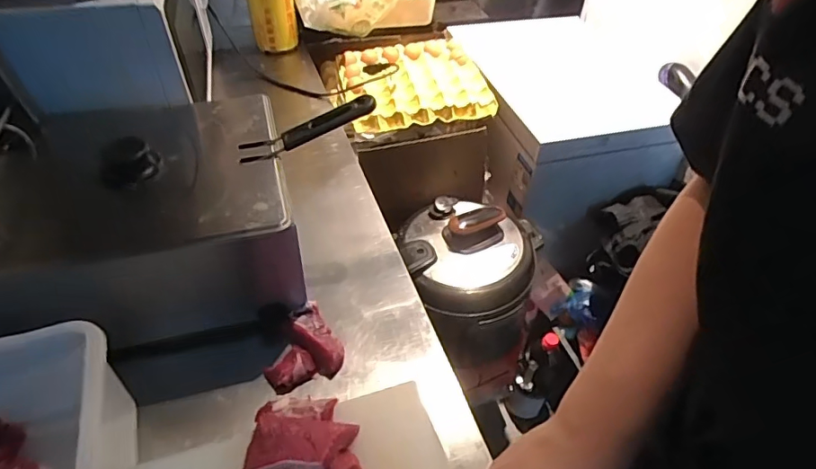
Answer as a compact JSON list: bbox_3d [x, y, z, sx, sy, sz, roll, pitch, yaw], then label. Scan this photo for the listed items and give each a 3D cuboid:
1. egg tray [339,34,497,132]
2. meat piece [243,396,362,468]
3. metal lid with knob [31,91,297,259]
[{"bbox_3d":[0.008,-0.315,1.080,0.287,0.069,0.257,-8,45,-13],"label":"egg tray"},{"bbox_3d":[-0.100,0.193,0.498,0.106,0.040,0.097,1,44,-4],"label":"meat piece"},{"bbox_3d":[-0.296,-0.085,0.595,0.280,0.037,0.269,-9,45,-14],"label":"metal lid with knob"}]

